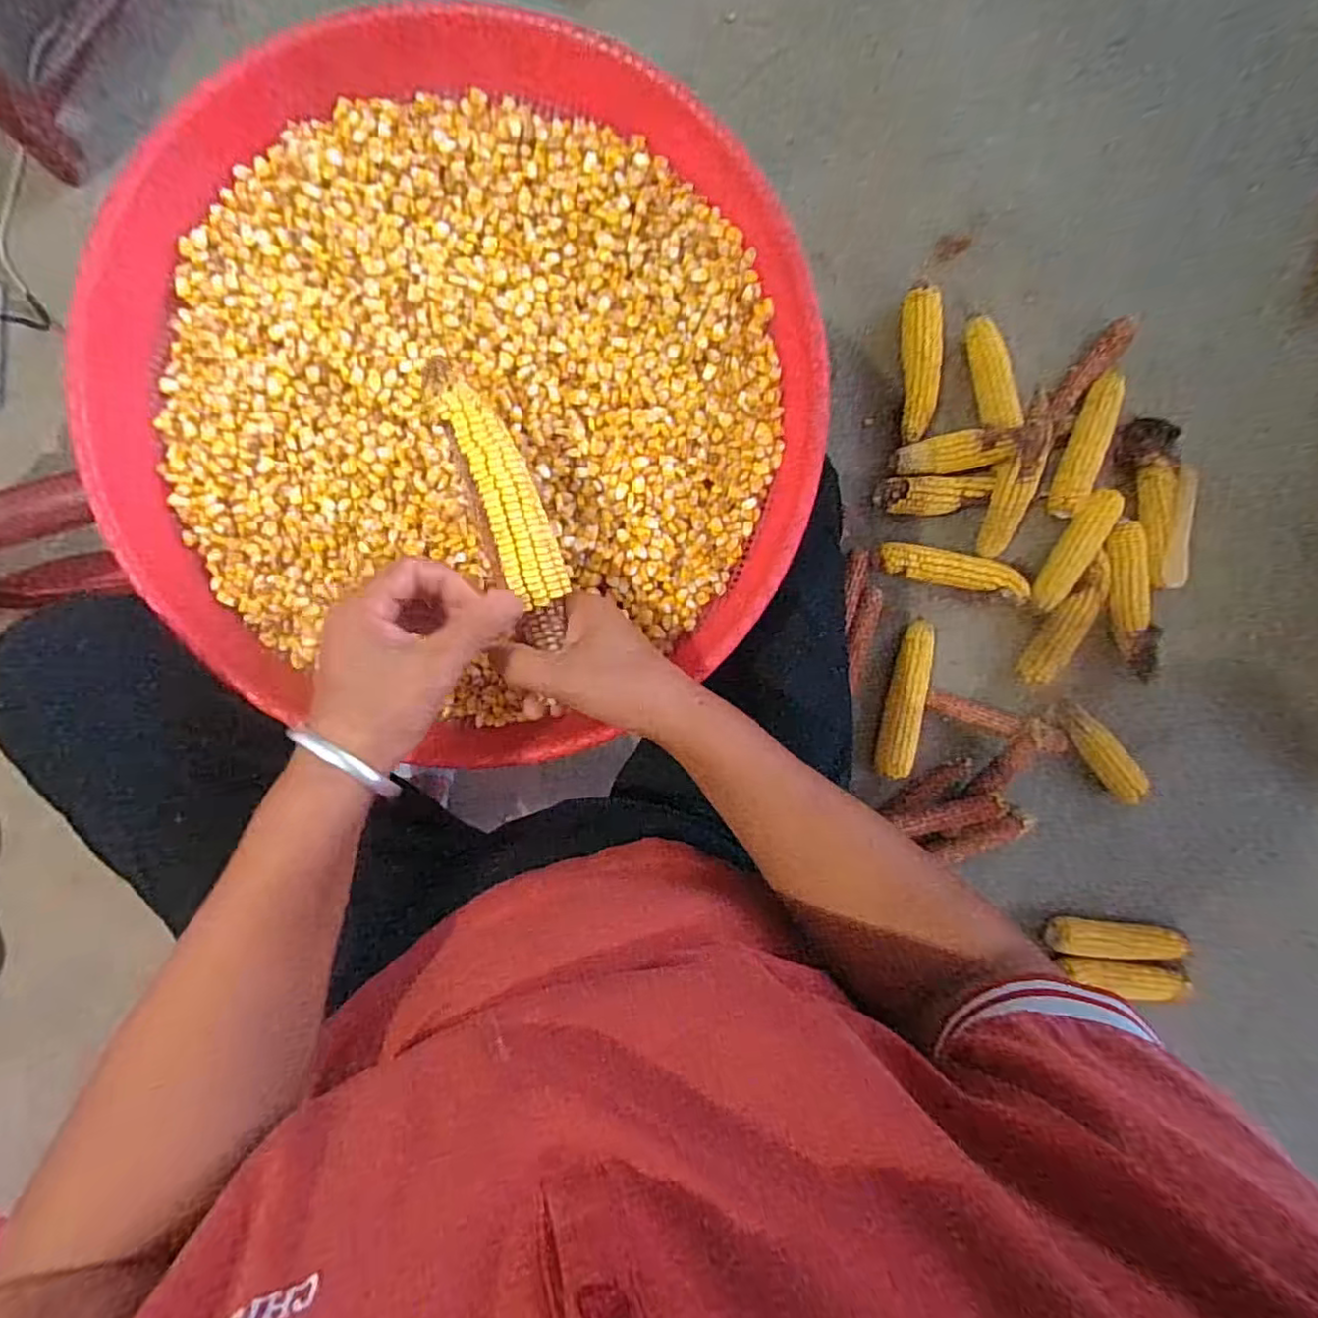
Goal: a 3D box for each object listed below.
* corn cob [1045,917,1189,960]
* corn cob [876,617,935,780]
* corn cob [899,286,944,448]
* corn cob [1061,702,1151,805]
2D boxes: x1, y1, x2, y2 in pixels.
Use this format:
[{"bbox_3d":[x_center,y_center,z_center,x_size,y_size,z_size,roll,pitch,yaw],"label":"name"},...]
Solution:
[{"bbox_3d":[0.646,0.394,0.906,0.184,0.055,0.055,5,92,0],"label":"corn cob"},{"bbox_3d":[0.332,0.053,0.864,0.045,0.043,0.207,10,92,-6],"label":"corn cob"},{"bbox_3d":[0.342,-0.384,0.832,0.048,0.039,0.189,-3,93,-6],"label":"corn cob"},{"bbox_3d":[0.617,0.128,0.884,0.038,0.038,0.176,-41,96,-3],"label":"corn cob"}]

